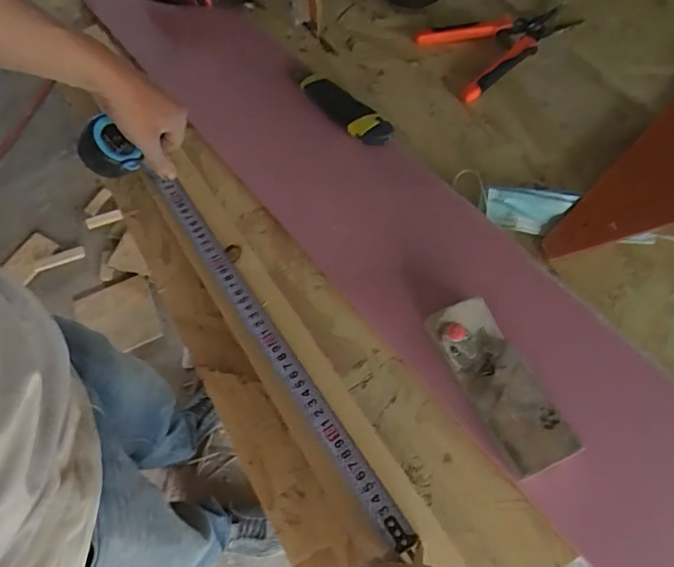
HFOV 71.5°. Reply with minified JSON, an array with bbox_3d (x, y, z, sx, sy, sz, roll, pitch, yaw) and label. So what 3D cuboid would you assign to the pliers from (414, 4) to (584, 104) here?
[{"bbox_3d":[0.215,-0.311,0.600,0.187,0.027,0.125,-23,69,-9],"label":"pliers"}]

